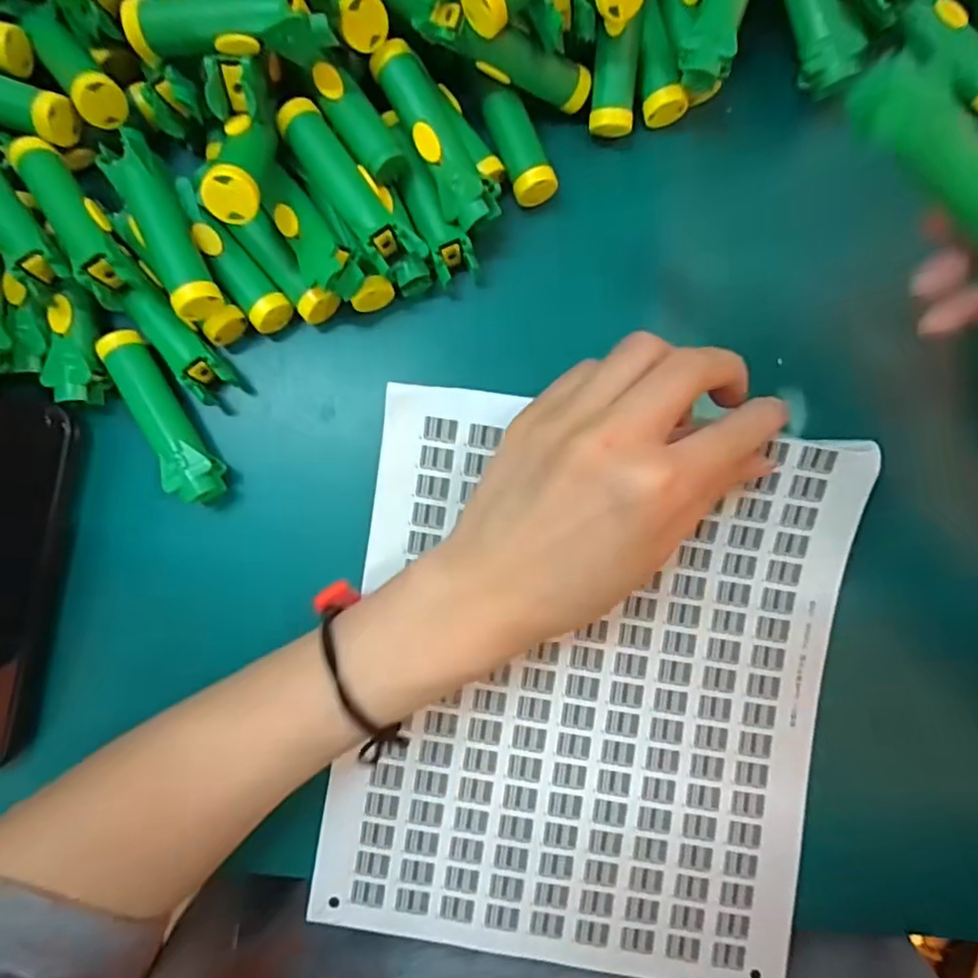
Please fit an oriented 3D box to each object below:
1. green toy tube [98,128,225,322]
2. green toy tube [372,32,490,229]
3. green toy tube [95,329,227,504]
[{"bbox_3d":[-0.135,-0.109,0.261,0.019,0.024,0.075,-27,86,-1],"label":"green toy tube"},{"bbox_3d":[-0.022,-0.150,0.264,0.022,0.025,0.076,-28,86,-1],"label":"green toy tube"},{"bbox_3d":[-0.145,-0.032,0.273,0.020,0.016,0.083,-30,86,-1],"label":"green toy tube"}]

